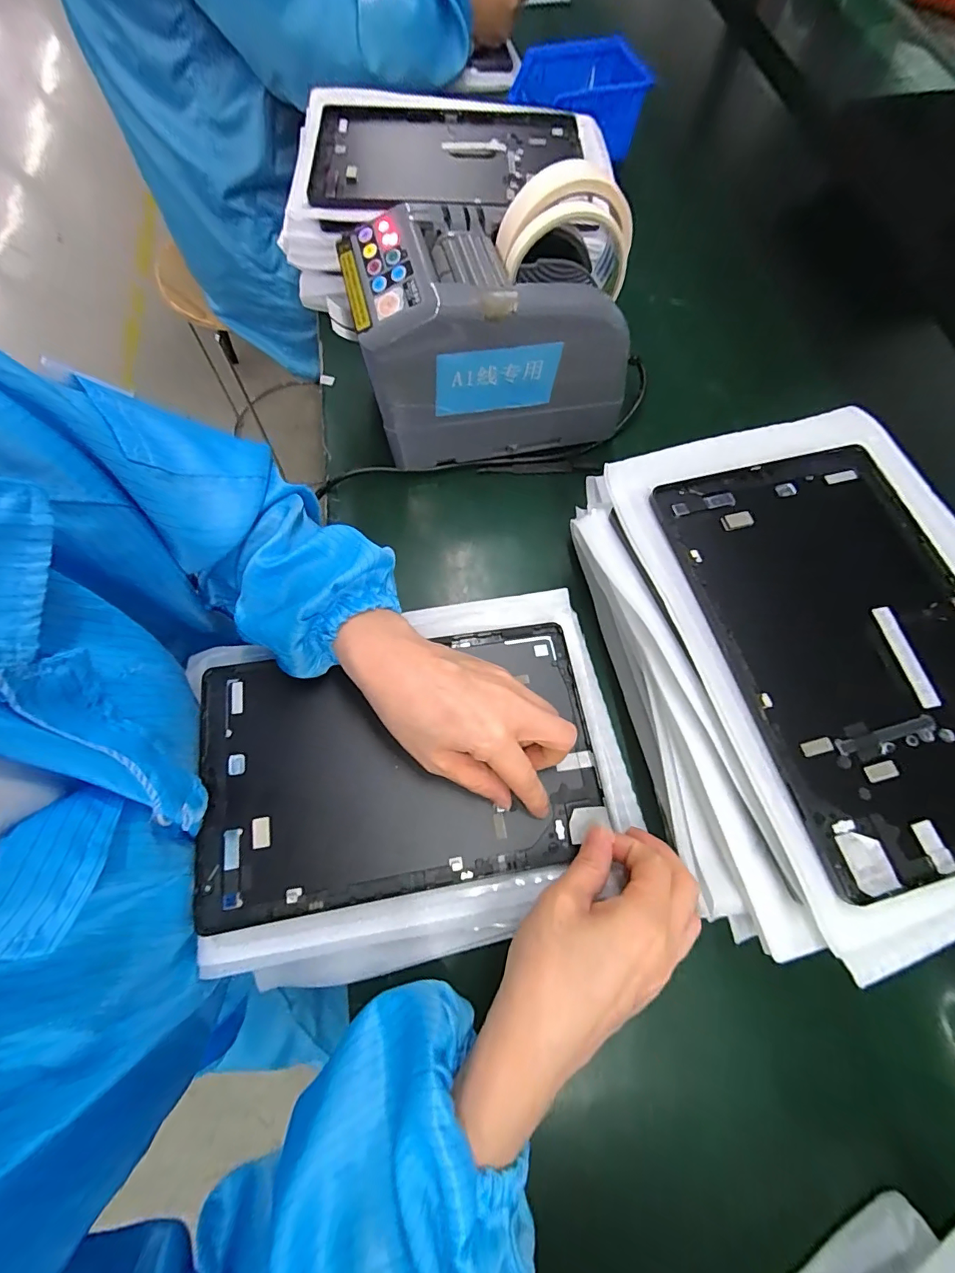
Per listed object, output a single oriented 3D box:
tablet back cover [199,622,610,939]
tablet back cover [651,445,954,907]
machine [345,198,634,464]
[{"bbox_3d":[-0.047,0.081,0.301,0.242,0.015,0.154,-8,70,-6],"label":"tablet back cover"},{"bbox_3d":[0.218,-0.002,0.269,0.155,0.009,0.243,-14,71,-8],"label":"tablet back cover"},{"bbox_3d":[0.009,-0.223,0.360,0.194,0.129,0.105,-11,70,-7],"label":"machine"}]

